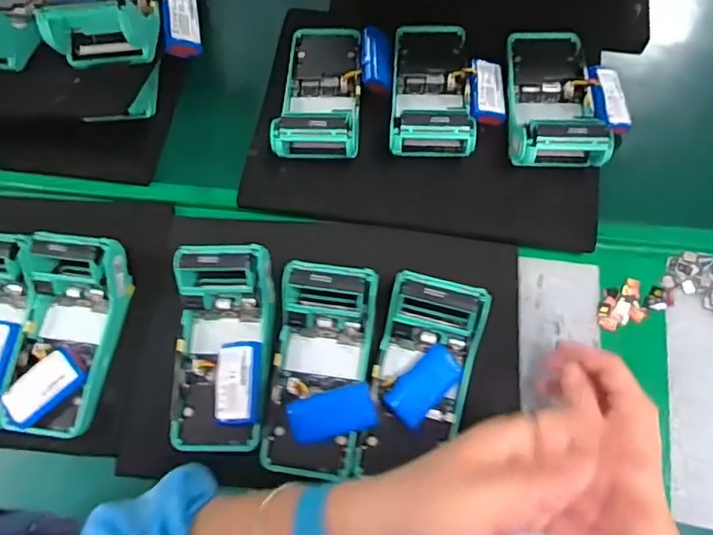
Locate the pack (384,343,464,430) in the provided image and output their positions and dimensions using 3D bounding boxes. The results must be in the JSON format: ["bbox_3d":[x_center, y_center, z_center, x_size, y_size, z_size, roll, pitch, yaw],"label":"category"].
[{"bbox_3d":[0.056,0.098,0.440,0.034,0.022,0.068,40,76,15],"label":"pack"}]

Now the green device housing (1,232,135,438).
[{"bbox_3d":[-0.257,0.057,0.467,0.081,0.063,0.168,7,70,5],"label":"green device housing"}]

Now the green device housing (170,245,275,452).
[{"bbox_3d":[-0.116,0.067,0.451,0.079,0.056,0.163,1,70,3],"label":"green device housing"}]

